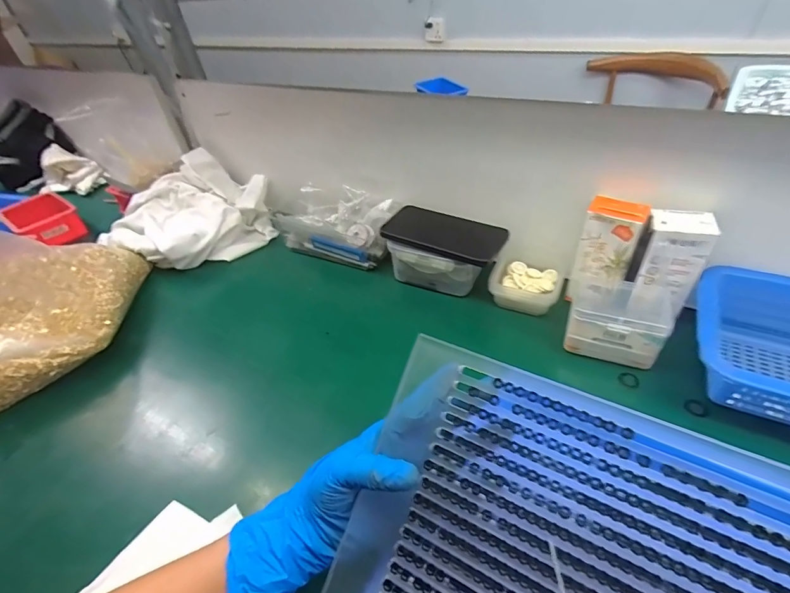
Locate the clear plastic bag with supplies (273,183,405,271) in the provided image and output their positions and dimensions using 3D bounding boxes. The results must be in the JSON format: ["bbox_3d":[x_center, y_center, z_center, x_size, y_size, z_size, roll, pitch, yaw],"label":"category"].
[{"bbox_3d":[-0.089,-0.111,0.631,0.186,0.102,0.092,13,47,21],"label":"clear plastic bag with supplies"}]

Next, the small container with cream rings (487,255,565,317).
[{"bbox_3d":[0.170,-0.017,0.520,0.082,0.032,0.074,18,48,25],"label":"small container with cream rings"}]

